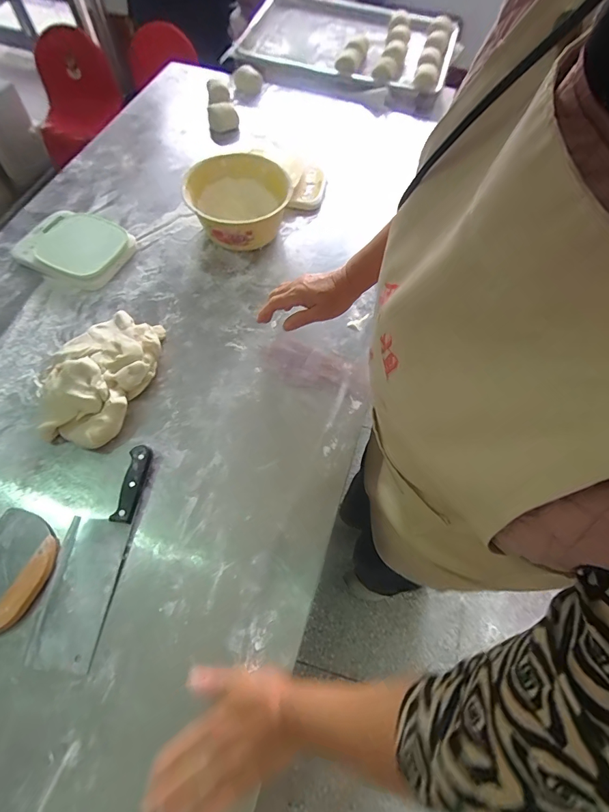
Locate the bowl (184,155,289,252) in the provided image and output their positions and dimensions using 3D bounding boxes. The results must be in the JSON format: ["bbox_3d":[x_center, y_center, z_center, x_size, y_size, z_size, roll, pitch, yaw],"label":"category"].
[{"bbox_3d":[-0.130,-0.408,0.781,0.181,0.097,0.219,7,63,1],"label":"bowl"}]

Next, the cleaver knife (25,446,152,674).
[{"bbox_3d":[-0.280,0.187,0.515,0.080,0.022,0.272,7,63,1],"label":"cleaver knife"}]

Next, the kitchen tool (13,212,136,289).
[{"bbox_3d":[-0.437,-0.306,0.740,0.195,0.034,0.162,31,66,13],"label":"kitchen tool"}]

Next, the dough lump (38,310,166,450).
[{"bbox_3d":[-0.320,-0.057,0.608,0.141,0.065,0.235,17,64,6],"label":"dough lump"}]

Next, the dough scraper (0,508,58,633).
[{"bbox_3d":[-0.387,0.218,0.496,0.111,0.014,0.151,22,64,8],"label":"dough scraper"}]

